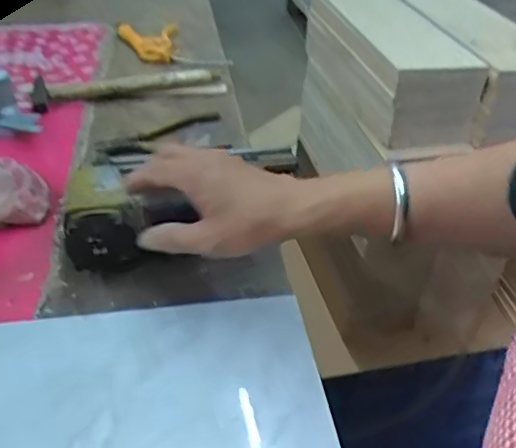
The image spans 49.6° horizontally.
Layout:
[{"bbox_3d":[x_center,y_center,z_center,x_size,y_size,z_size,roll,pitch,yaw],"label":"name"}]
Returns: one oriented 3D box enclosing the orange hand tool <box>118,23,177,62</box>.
[{"bbox_3d":[-0.168,-0.291,0.884,0.091,0.032,0.135,-9,41,-14],"label":"orange hand tool"}]

